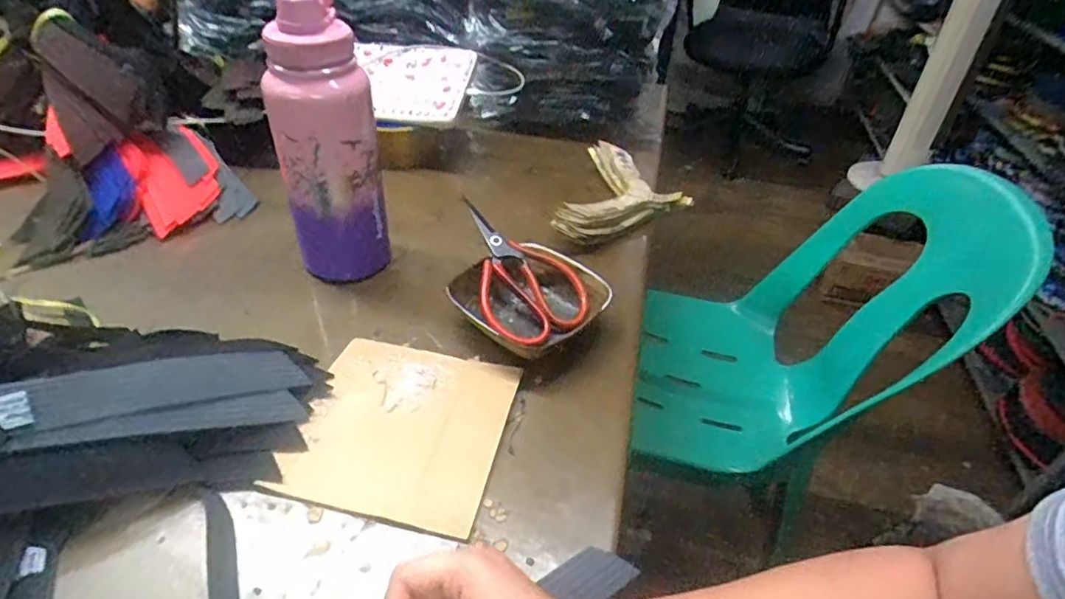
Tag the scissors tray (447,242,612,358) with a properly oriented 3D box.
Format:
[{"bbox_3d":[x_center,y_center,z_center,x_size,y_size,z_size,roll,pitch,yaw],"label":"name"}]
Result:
[{"bbox_3d":[-0.004,0.003,0.543,0.130,0.041,0.113,-26,48,-31],"label":"scissors tray"}]

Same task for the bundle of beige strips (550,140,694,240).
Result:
[{"bbox_3d":[0.120,-0.129,0.710,0.139,0.033,0.216,12,40,11],"label":"bundle of beige strips"}]

